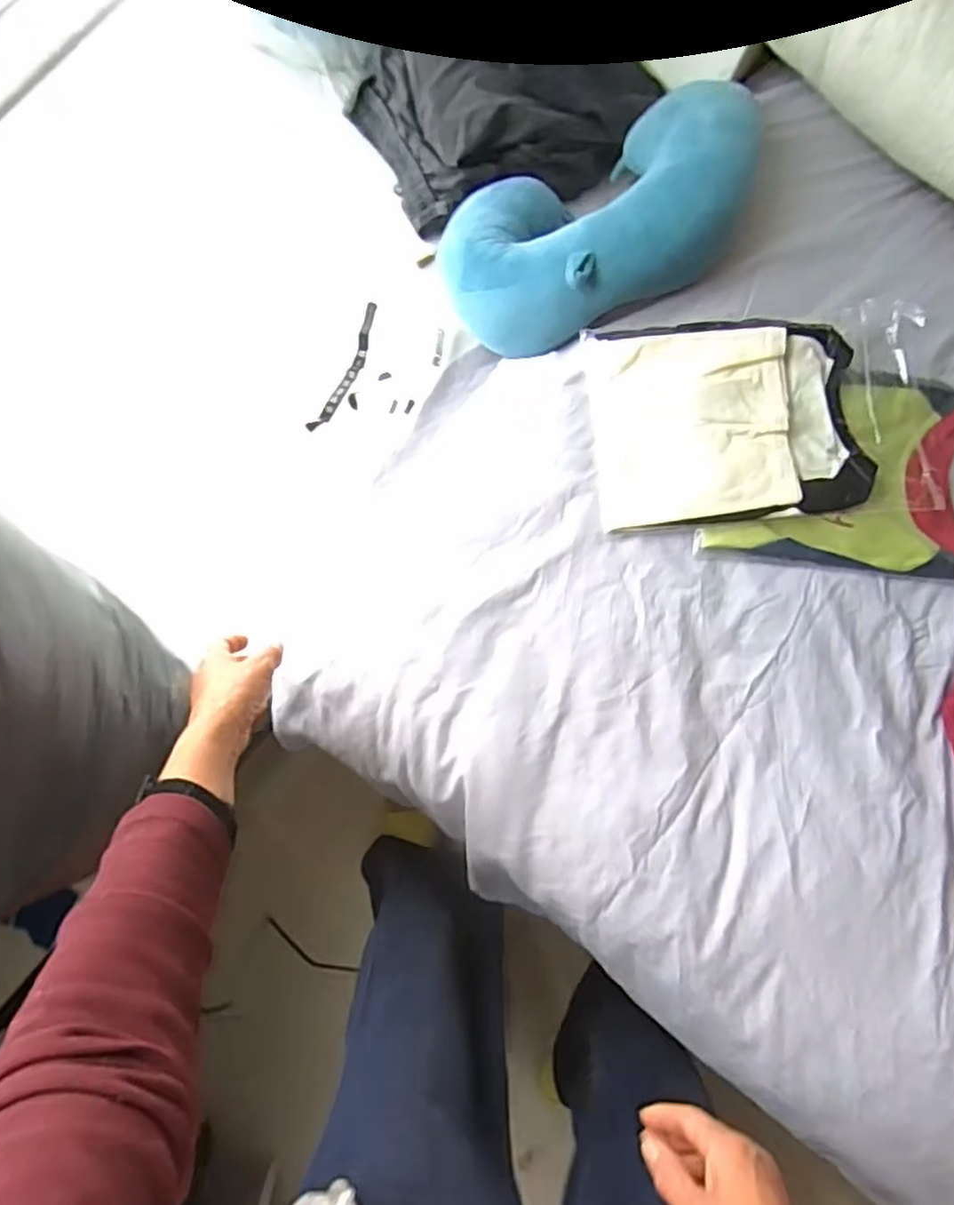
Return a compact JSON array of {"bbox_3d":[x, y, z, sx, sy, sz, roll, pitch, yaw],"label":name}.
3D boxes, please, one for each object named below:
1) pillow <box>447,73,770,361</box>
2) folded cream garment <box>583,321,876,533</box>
[{"bbox_3d":[0.135,-0.400,0.728,0.345,0.100,0.225,-26,51,14],"label":"pillow"},{"bbox_3d":[0.244,-0.178,0.686,0.253,0.037,0.196,-4,85,-4],"label":"folded cream garment"}]

